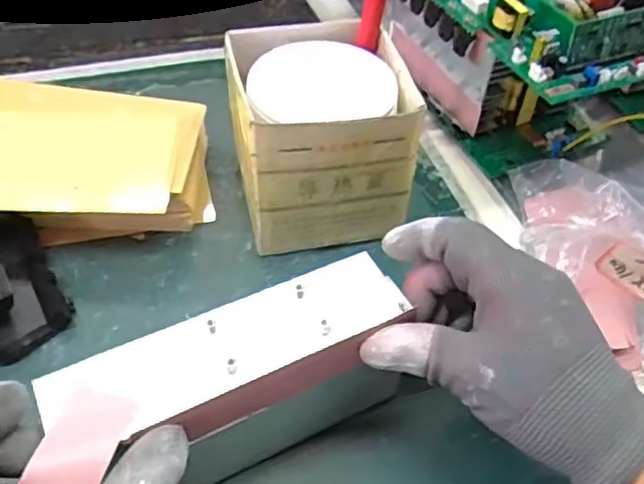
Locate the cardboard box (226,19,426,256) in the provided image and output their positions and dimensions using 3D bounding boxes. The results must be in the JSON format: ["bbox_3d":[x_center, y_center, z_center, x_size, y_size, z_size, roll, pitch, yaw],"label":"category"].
[{"bbox_3d":[-0.005,-0.070,0.431,0.111,0.109,0.111,-7,50,-9],"label":"cardboard box"}]

